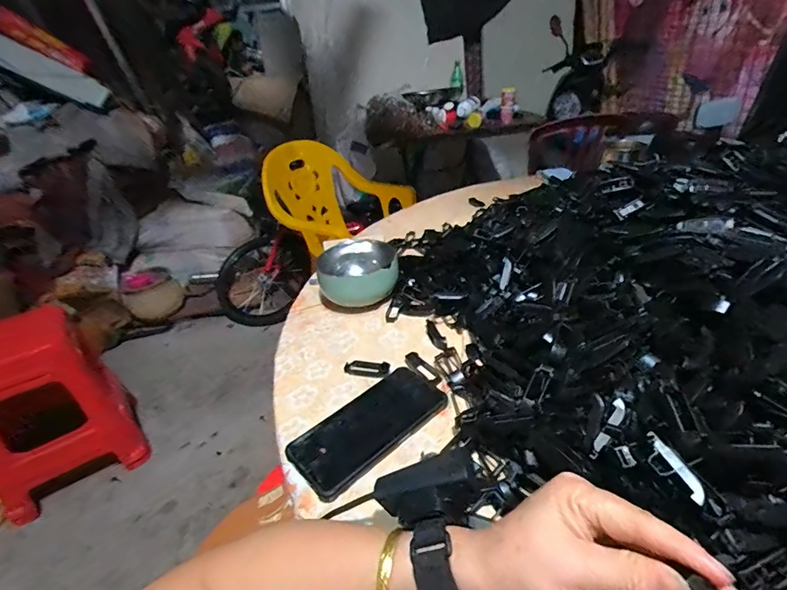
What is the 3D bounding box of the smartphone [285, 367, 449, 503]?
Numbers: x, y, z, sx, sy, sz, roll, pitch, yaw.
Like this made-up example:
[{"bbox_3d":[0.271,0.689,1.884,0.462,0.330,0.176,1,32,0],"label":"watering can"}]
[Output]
[{"bbox_3d":[-0.023,0.134,0.434,0.164,0.009,0.080,-29,38,-31],"label":"smartphone"}]

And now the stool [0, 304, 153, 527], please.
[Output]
[{"bbox_3d":[-1.084,0.326,1.289,0.378,0.495,0.368,-28,37,-29],"label":"stool"}]

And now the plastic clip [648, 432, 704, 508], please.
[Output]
[{"bbox_3d":[0.205,0.123,0.303,0.011,0.007,0.052,-15,48,-11],"label":"plastic clip"}]

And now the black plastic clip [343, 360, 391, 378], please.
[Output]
[{"bbox_3d":[-0.032,0.090,0.507,0.056,0.009,0.022,7,35,23],"label":"black plastic clip"}]

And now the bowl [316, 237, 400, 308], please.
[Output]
[{"bbox_3d":[-0.056,-0.040,0.658,0.126,0.059,0.118,-8,32,0],"label":"bowl"}]

